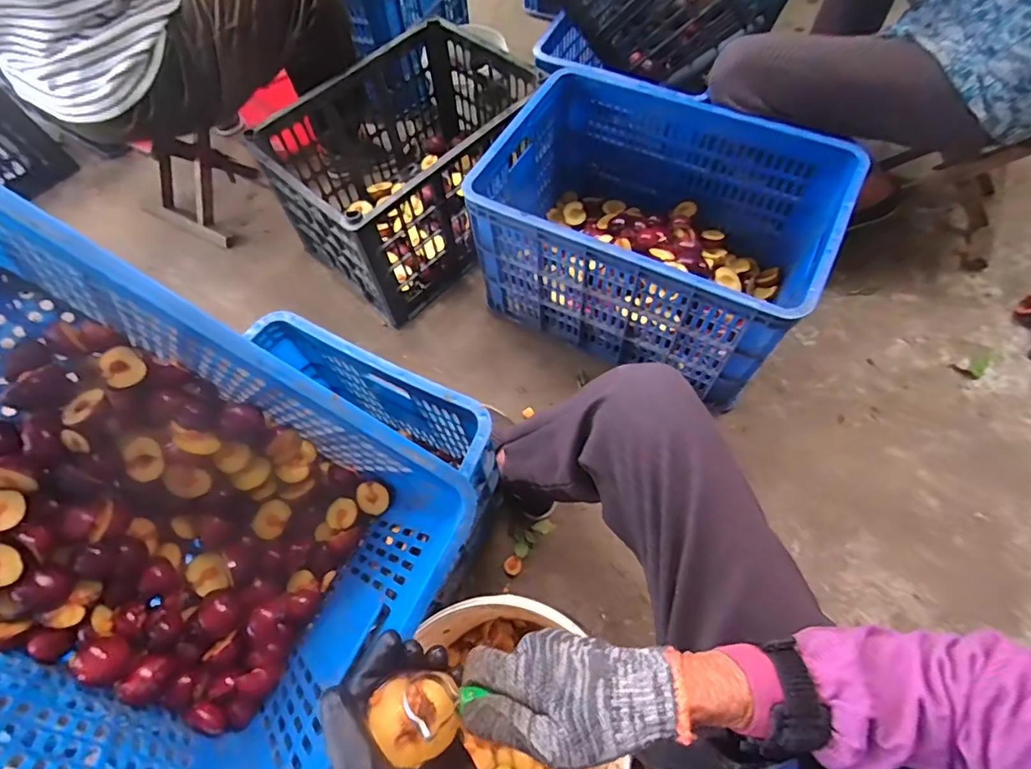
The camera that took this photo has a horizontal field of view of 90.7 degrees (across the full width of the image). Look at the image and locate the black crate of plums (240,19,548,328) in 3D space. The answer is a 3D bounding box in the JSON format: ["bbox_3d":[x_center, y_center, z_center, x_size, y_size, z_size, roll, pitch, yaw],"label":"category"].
[{"bbox_3d":[-0.213,-0.451,1.055,0.361,0.278,0.484,40,72,19],"label":"black crate of plums"}]

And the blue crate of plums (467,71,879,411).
[{"bbox_3d":[0.239,-0.279,0.917,0.536,0.293,0.383,27,68,15],"label":"blue crate of plums"}]

